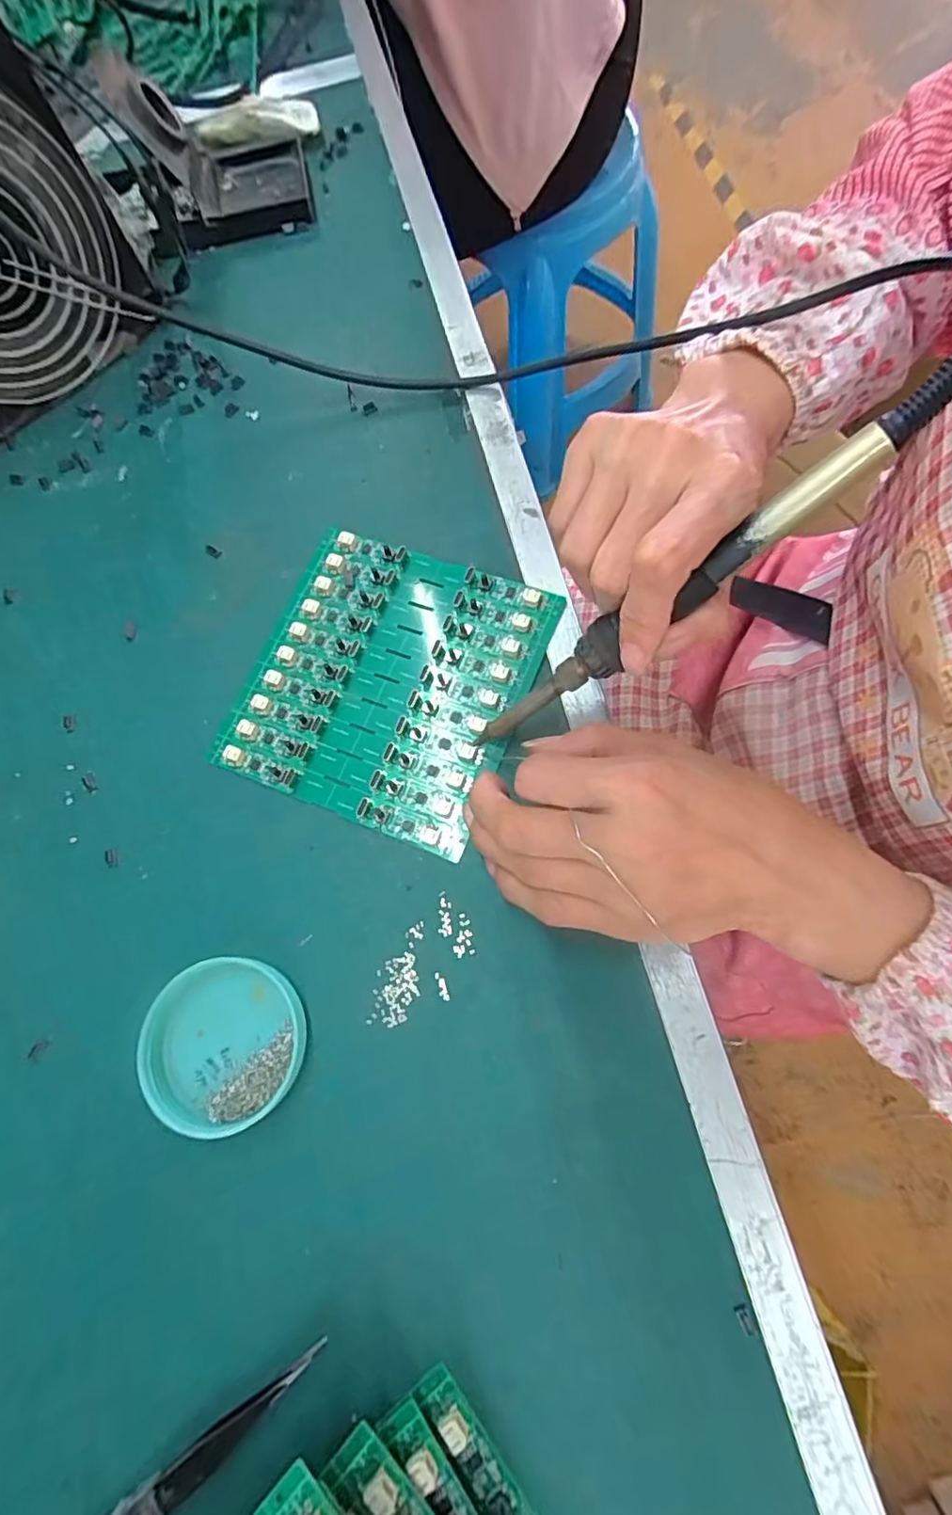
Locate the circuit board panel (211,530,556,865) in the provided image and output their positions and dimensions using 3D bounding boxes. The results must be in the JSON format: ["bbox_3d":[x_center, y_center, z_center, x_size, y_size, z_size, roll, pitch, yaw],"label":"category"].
[{"bbox_3d":[-0.045,-0.040,0.293,0.133,0.006,0.140,20,77,11],"label":"circuit board panel"}]

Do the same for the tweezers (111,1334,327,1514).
[{"bbox_3d":[-0.103,0.248,0.205,0.118,0.008,0.012,-39,73,-8],"label":"tweezers"}]

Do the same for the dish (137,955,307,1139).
[{"bbox_3d":[-0.103,0.116,0.245,0.062,0.015,0.062,-1,72,4],"label":"dish"}]

